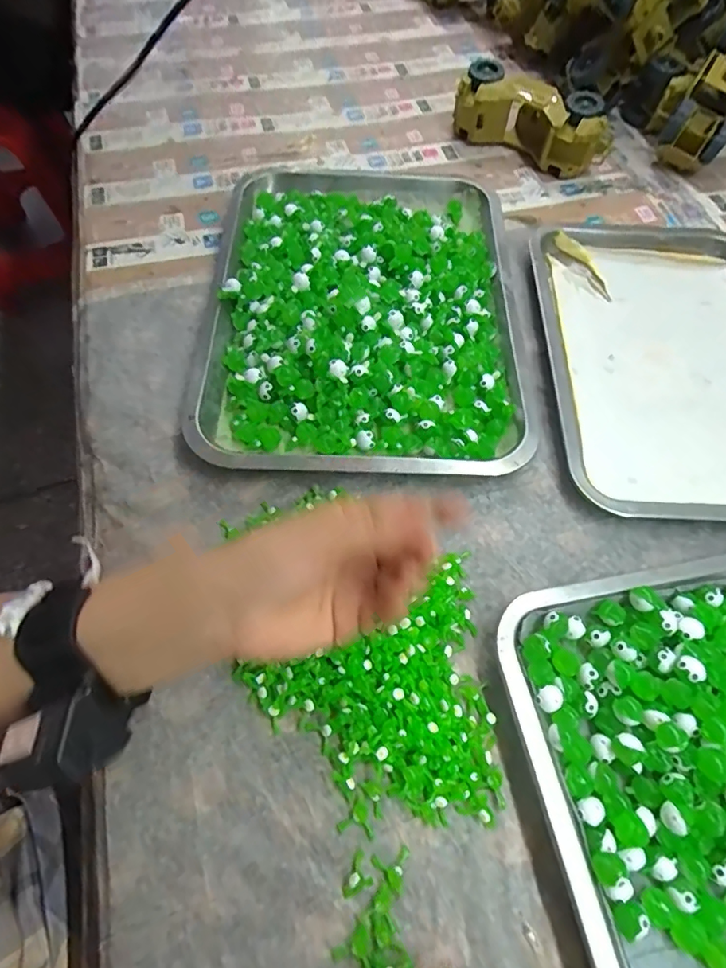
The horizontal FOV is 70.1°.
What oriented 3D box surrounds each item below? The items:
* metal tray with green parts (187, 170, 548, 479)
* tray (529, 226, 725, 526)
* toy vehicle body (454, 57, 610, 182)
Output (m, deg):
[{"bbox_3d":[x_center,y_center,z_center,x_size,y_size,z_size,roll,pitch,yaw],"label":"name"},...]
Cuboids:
[{"bbox_3d":[0.002,-0.176,0.454,0.266,0.033,0.371,1,62,-1],"label":"metal tray with green parts"},{"bbox_3d":[0.264,-0.112,0.442,0.216,0.024,0.317,3,62,-1],"label":"tray"},{"bbox_3d":[0.184,-0.392,0.560,0.167,0.060,0.064,30,65,13],"label":"toy vehicle body"}]

